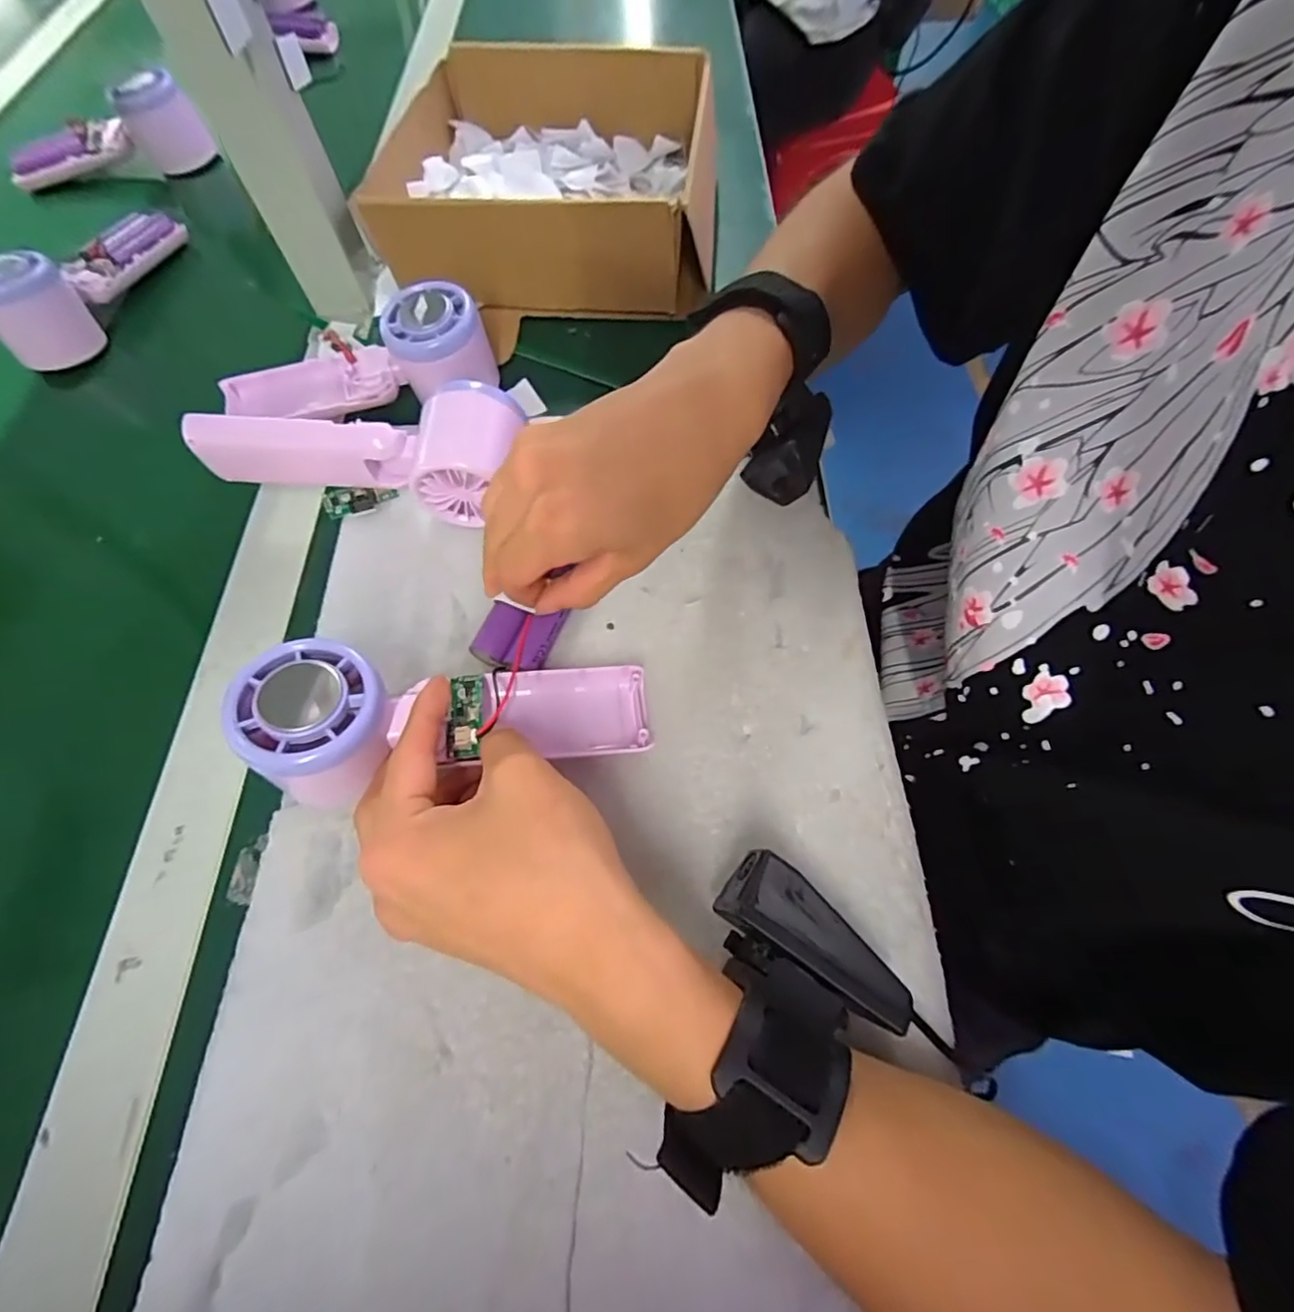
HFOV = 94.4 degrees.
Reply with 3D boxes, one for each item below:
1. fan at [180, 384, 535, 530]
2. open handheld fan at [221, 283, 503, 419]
[{"bbox_3d":[-0.147,-0.110,0.325,0.159,0.060,0.053,7,65,5],"label":"fan"},{"bbox_3d":[-0.179,-0.173,0.364,0.168,0.053,0.052,-12,65,-4],"label":"open handheld fan"}]

